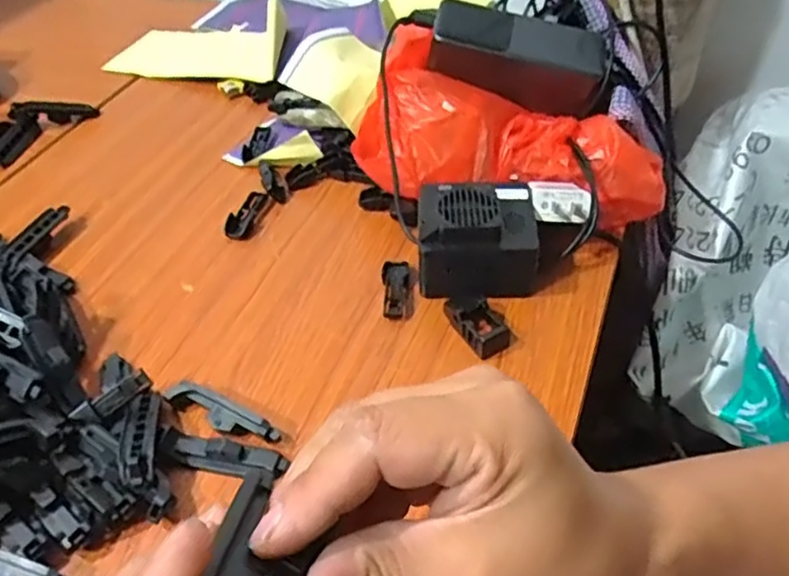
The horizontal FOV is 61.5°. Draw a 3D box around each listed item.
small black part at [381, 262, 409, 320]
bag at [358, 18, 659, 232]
[{"bbox_3d":[0.000,0.001,0.449,0.018,0.004,0.050,-1,46,5],"label":"small black part"},{"bbox_3d":[0.089,-0.109,0.490,0.224,0.069,0.120,17,49,4],"label":"bag"}]

